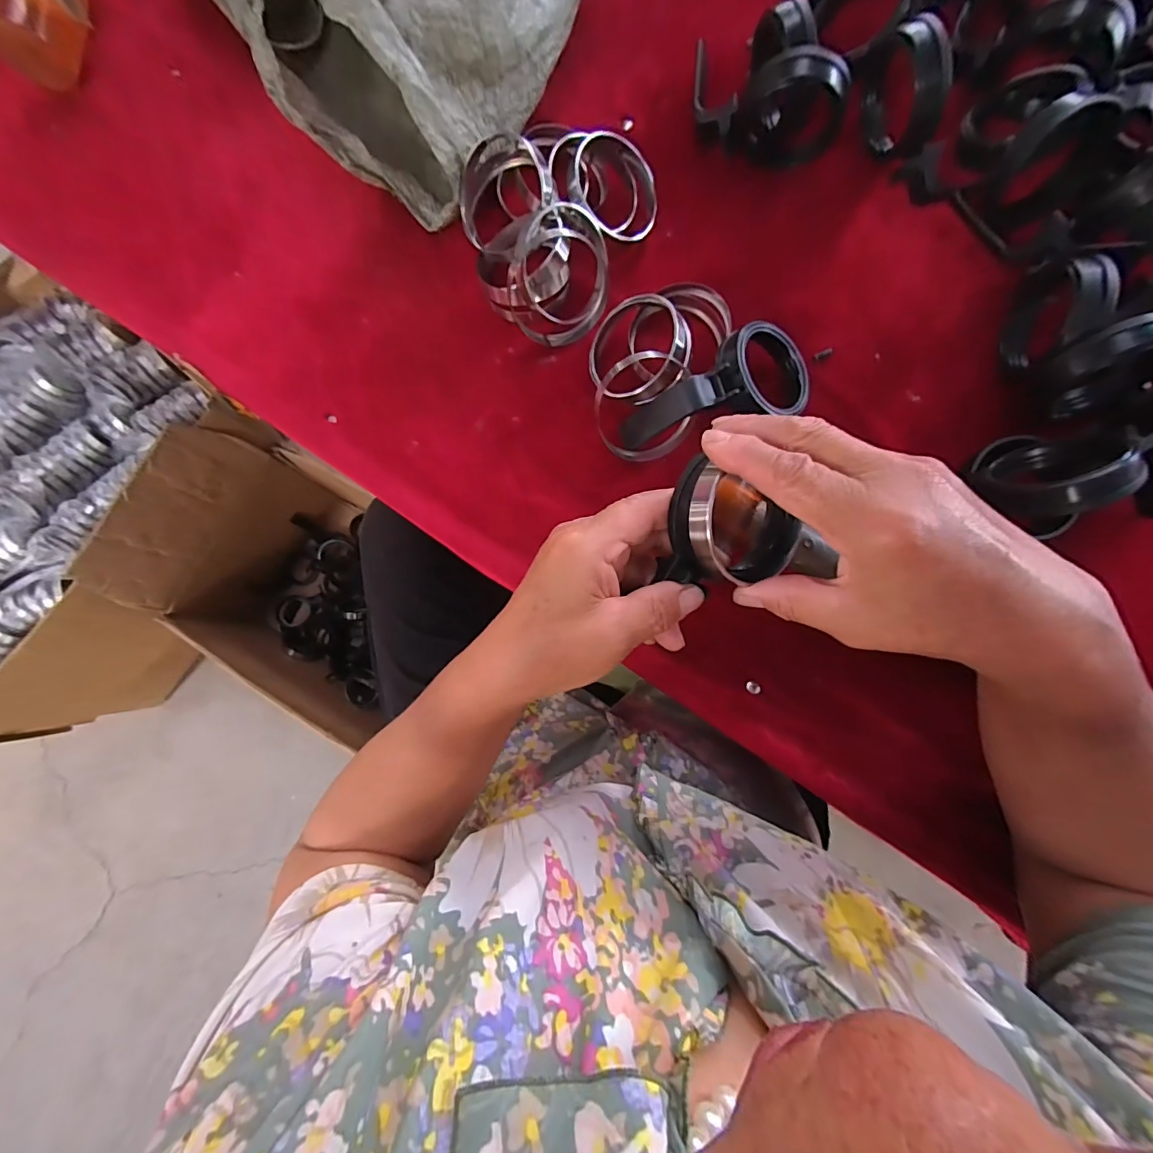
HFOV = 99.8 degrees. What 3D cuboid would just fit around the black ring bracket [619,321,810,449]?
[{"bbox_3d":[0.095,-0.132,0.335,0.133,0.048,0.068,-8,82,1],"label":"black ring bracket"}]

